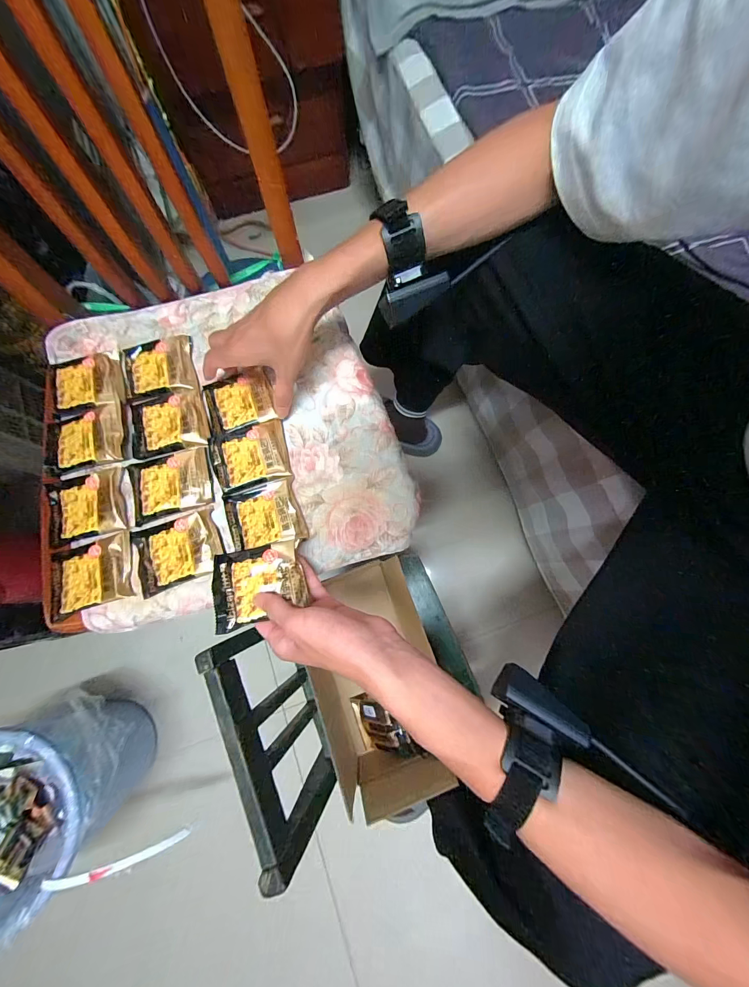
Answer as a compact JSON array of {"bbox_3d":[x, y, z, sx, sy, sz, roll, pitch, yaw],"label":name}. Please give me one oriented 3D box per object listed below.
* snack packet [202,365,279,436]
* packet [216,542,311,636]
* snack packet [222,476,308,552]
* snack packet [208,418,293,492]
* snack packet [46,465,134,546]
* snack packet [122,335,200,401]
[{"bbox_3d":[-0.169,-0.117,0.431,0.080,0.011,0.078,-19,75,-5],"label":"snack packet"},{"bbox_3d":[-0.117,0.088,0.343,0.085,0.016,0.070,-16,75,-5],"label":"packet"},{"bbox_3d":[-0.127,0.024,0.391,0.083,0.013,0.081,-17,78,-4],"label":"snack packet"},{"bbox_3d":[-0.150,-0.046,0.410,0.089,0.012,0.074,-16,78,-3],"label":"snack packet"},{"bbox_3d":[-0.333,0.014,0.402,0.089,0.016,0.076,-15,78,-3],"label":"snack packet"},{"bbox_3d":[-0.277,-0.162,0.437,0.084,0.011,0.078,-14,78,-3],"label":"snack packet"}]

